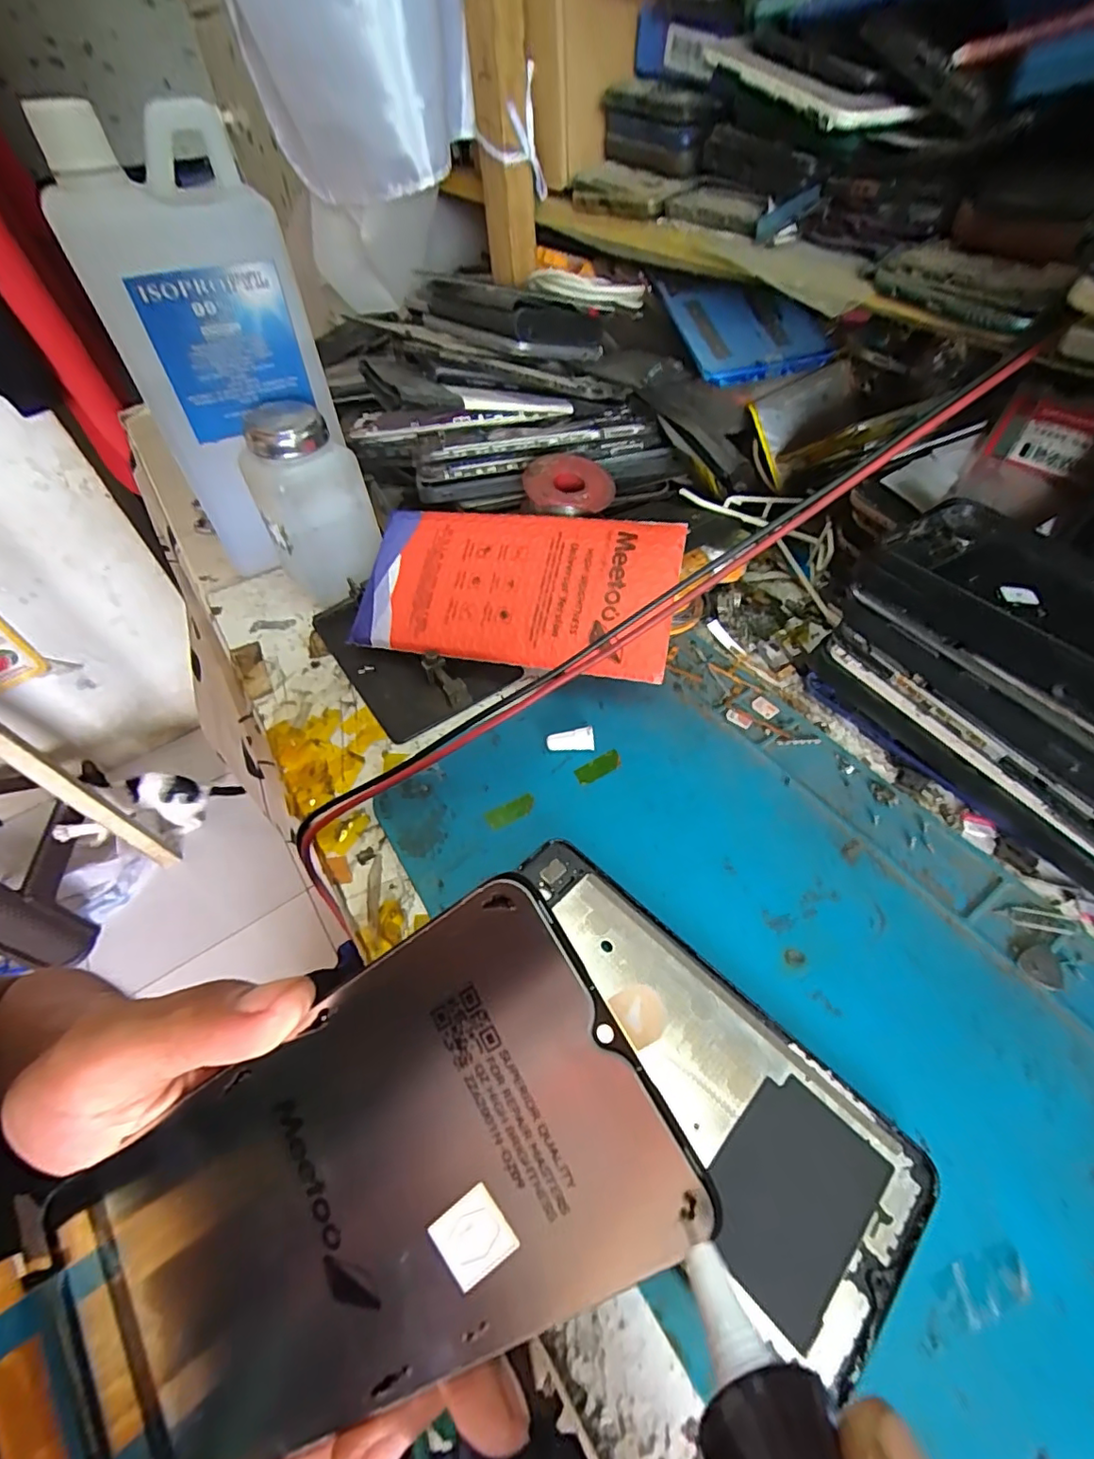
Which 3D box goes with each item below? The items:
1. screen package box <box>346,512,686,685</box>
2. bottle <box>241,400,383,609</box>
[{"bbox_3d":[-0.018,-0.077,0.298,0.170,0.007,0.087,9,75,14],"label":"screen package box"},{"bbox_3d":[-0.135,-0.128,0.326,0.057,0.097,0.050,-30,56,-18],"label":"bottle"}]

